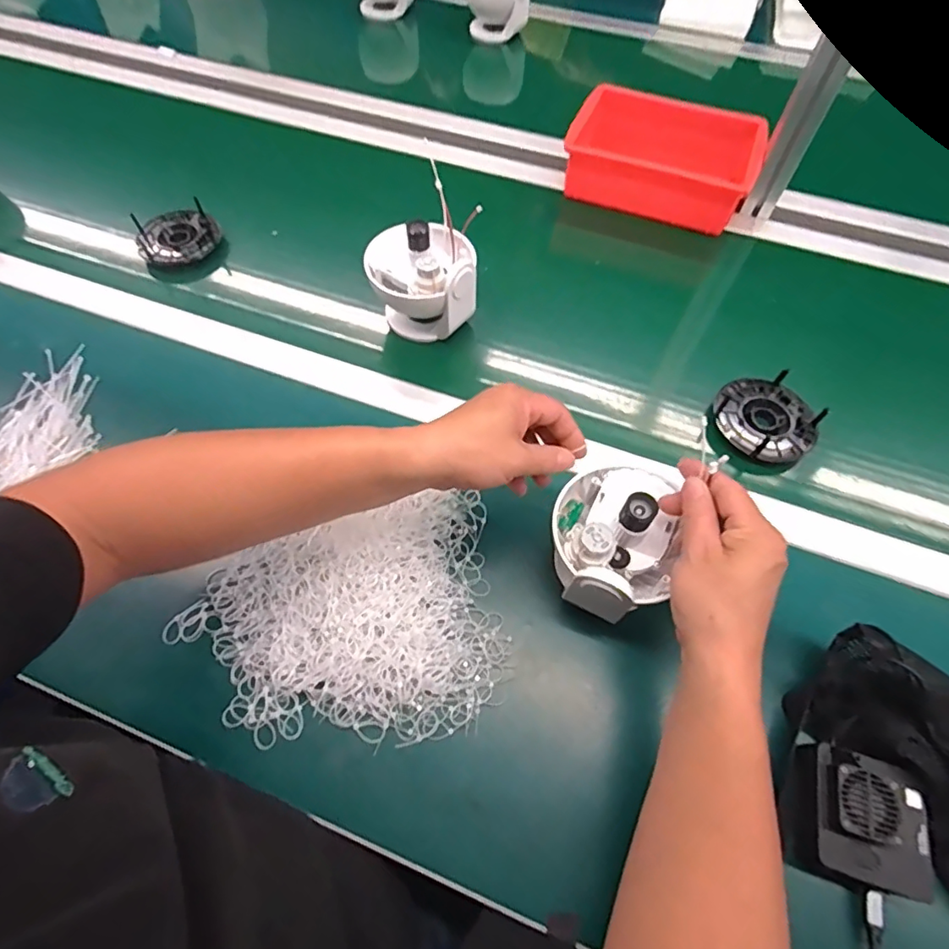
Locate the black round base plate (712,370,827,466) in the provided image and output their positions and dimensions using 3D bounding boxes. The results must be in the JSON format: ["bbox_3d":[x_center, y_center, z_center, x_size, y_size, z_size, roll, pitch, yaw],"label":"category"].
[{"bbox_3d":[0.302,-0.061,0.541,0.092,0.025,0.099,0,60,-1],"label":"black round base plate"}]

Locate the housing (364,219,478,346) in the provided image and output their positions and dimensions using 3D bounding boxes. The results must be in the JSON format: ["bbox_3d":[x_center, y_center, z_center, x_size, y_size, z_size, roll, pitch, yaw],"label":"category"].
[{"bbox_3d":[-0.058,-0.215,0.587,0.110,0.117,0.097,-6,60,-4],"label":"housing"}]

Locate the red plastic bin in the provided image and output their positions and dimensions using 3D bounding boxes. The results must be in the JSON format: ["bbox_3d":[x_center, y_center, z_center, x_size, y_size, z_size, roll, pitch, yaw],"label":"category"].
[{"bbox_3d":[0.256,-0.432,0.729,0.237,0.085,0.164,19,62,10],"label":"red plastic bin"}]

